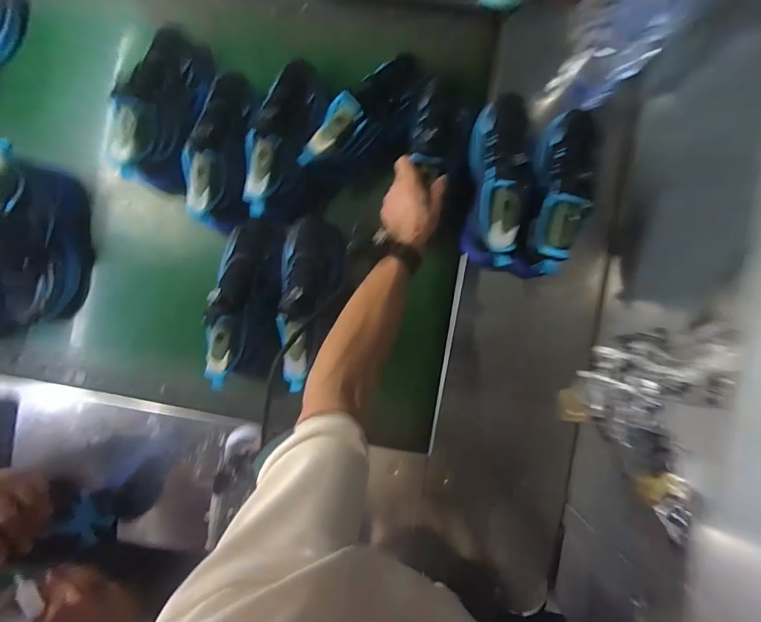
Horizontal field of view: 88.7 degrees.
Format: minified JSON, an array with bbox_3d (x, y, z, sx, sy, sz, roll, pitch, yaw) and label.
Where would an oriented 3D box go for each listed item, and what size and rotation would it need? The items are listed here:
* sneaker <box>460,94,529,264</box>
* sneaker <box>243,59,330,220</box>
[{"bbox_3d":[0.188,-0.204,0.593,0.099,0.131,0.271,10,91,2],"label":"sneaker"},{"bbox_3d":[-0.152,-0.288,0.623,0.087,0.095,0.273,14,79,1],"label":"sneaker"}]

